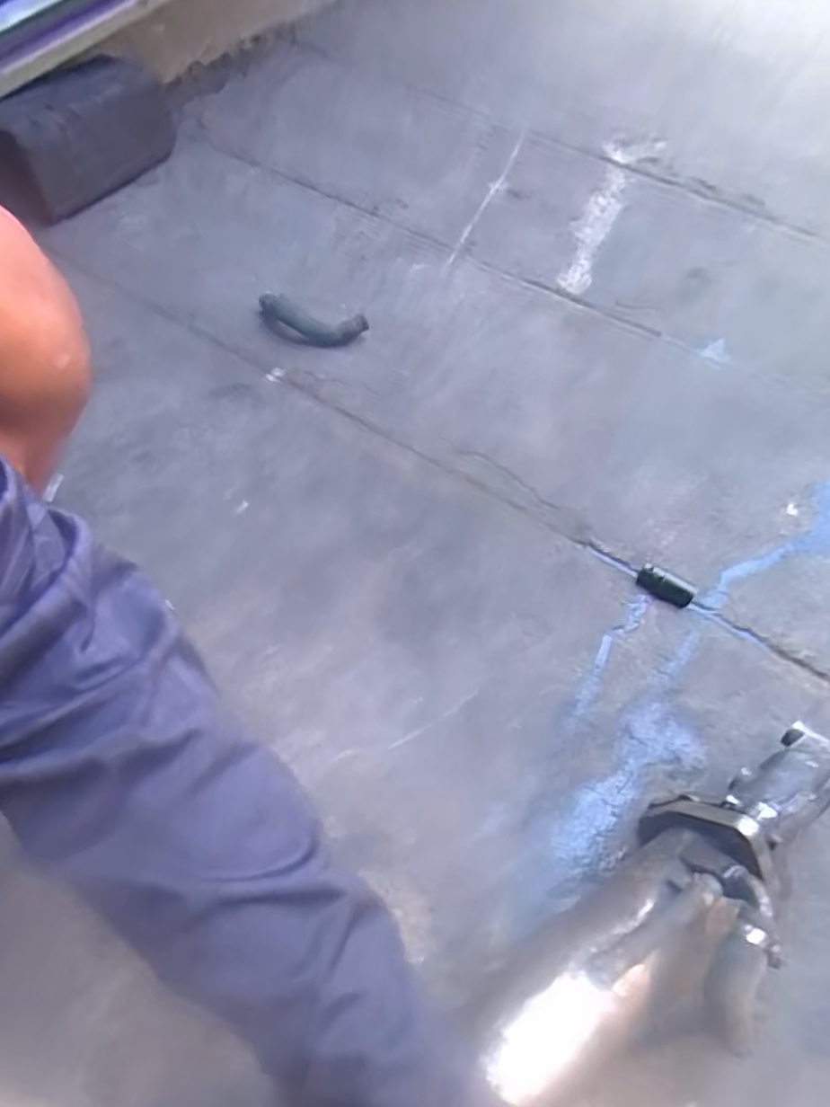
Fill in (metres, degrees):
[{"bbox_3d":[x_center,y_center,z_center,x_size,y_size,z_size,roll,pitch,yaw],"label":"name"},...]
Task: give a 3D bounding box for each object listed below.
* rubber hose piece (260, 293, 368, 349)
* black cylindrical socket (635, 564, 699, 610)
[{"bbox_3d":[-0.143,-0.320,0.886,0.147,0.025,0.061,11,65,6],"label":"rubber hose piece"},{"bbox_3d":[0.271,0.036,0.696,0.060,0.021,0.024,30,61,17],"label":"black cylindrical socket"}]

